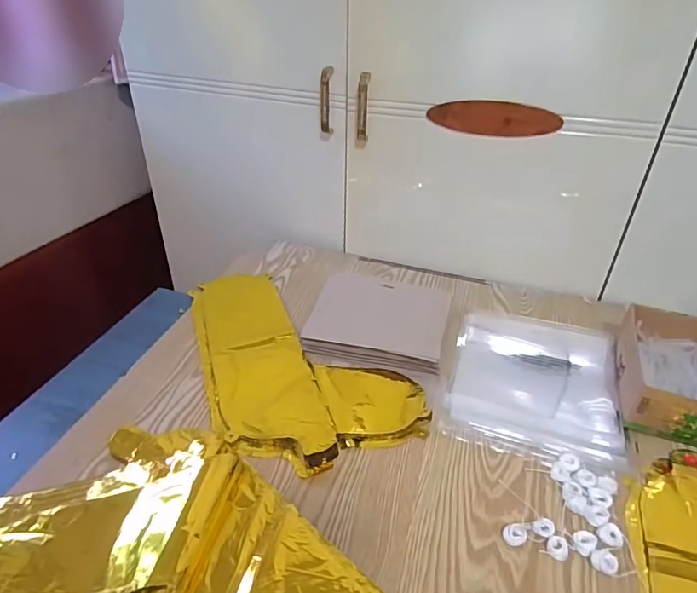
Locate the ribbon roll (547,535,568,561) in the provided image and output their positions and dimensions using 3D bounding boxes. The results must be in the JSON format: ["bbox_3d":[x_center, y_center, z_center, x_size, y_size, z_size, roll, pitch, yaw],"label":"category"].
[{"bbox_3d":[0.196,0.235,0.446,0.019,0.007,0.019,2,34,-1],"label":"ribbon roll"}]

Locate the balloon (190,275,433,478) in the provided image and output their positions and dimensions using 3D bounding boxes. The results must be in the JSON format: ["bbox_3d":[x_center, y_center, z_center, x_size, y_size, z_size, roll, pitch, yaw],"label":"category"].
[{"bbox_3d":[-0.078,0.073,0.662,0.231,0.020,0.377,-12,37,-21],"label":"balloon"}]

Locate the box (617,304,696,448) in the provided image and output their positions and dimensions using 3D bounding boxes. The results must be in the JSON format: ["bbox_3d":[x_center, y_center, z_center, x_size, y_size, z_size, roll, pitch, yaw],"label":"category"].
[{"bbox_3d":[0.418,0.093,0.606,0.126,0.066,0.198,15,36,17],"label":"box"}]

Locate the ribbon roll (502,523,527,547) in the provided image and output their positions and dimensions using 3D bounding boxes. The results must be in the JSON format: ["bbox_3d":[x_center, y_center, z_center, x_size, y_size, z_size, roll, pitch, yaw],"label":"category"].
[{"bbox_3d":[0.159,0.228,0.456,0.020,0.008,0.022,2,34,-1],"label":"ribbon roll"}]

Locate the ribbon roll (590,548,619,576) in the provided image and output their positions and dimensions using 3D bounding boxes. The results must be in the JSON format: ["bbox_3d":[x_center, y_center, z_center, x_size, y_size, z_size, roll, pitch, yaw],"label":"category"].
[{"bbox_3d":[0.235,0.243,0.436,0.022,0.009,0.021,2,34,-1],"label":"ribbon roll"}]

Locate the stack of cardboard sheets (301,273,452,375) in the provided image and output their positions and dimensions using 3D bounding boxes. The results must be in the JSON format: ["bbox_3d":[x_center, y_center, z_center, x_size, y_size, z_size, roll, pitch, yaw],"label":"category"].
[{"bbox_3d":[0.046,0.028,0.710,0.193,0.029,0.162,11,35,11],"label":"stack of cardboard sheets"}]

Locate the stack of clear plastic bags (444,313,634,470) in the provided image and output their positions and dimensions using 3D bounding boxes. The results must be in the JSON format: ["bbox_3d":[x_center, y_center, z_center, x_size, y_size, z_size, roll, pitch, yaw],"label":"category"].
[{"bbox_3d":[0.243,0.109,0.621,0.206,0.028,0.236,13,35,14],"label":"stack of clear plastic bags"}]

